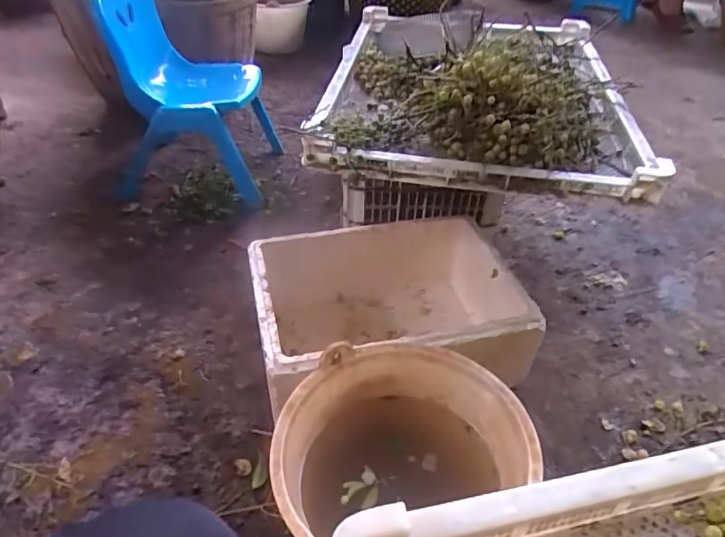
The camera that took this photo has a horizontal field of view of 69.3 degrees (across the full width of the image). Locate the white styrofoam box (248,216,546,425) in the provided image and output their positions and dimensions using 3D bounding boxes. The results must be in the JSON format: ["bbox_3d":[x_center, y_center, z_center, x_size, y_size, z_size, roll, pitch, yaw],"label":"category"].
[{"bbox_3d":[0.037,0.083,0.957,0.434,0.189,0.345,-9,44,-12],"label":"white styrofoam box"}]

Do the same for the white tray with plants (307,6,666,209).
[{"bbox_3d":[0.233,-0.423,1.091,0.588,0.167,0.784,5,43,3],"label":"white tray with plants"}]

